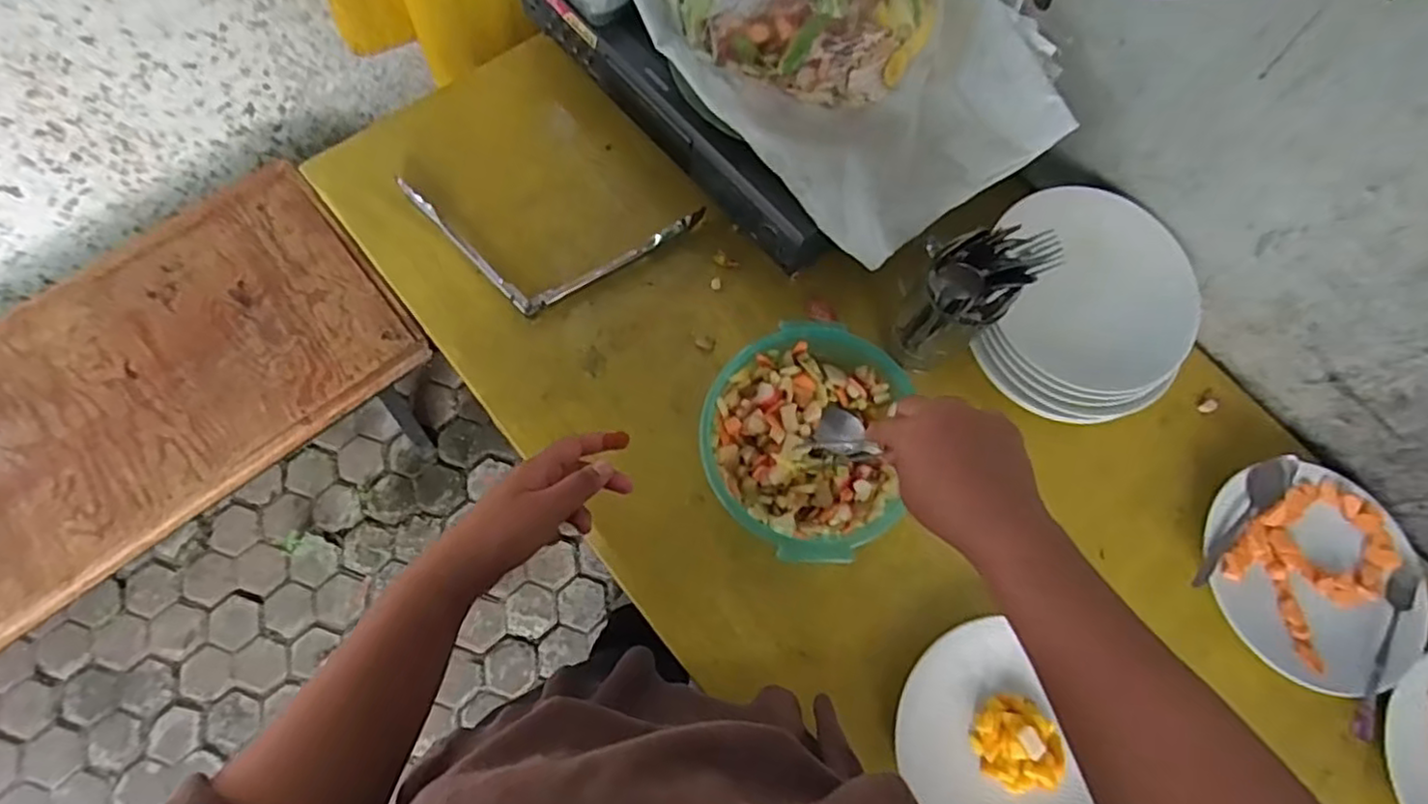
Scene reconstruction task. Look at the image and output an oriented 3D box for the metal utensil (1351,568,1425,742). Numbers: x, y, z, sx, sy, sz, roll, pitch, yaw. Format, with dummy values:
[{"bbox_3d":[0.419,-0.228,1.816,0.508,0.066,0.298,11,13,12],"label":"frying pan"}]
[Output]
[{"bbox_3d":[0.592,0.219,0.597,0.022,0.009,0.165,31,75,7],"label":"metal utensil"}]

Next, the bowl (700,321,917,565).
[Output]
[{"bbox_3d":[0.077,0.036,0.606,0.169,0.055,0.202,6,73,0],"label":"bowl"}]

